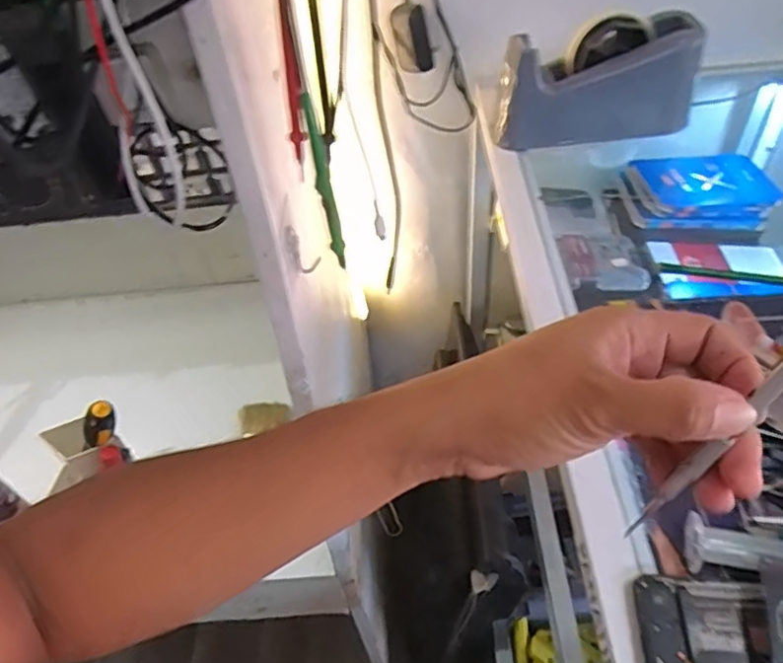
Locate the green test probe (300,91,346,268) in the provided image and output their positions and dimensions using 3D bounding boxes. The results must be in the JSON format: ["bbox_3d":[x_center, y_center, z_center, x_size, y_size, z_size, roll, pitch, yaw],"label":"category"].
[{"bbox_3d":[-0.044,-0.094,0.404,0.009,0.126,0.014,-8,49,0],"label":"green test probe"}]

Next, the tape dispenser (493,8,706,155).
[{"bbox_3d":[0.208,-0.250,0.622,0.200,0.110,0.055,-7,49,1],"label":"tape dispenser"}]

